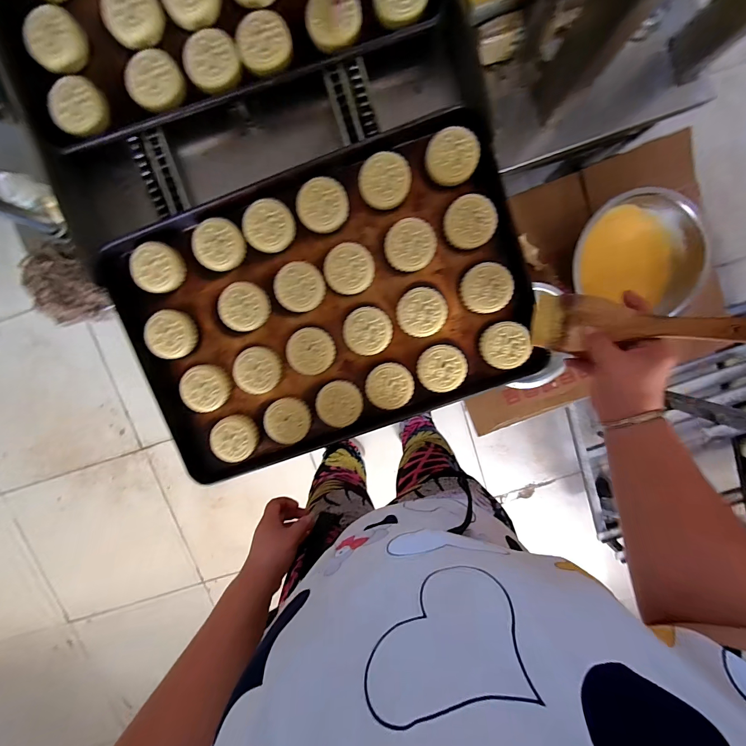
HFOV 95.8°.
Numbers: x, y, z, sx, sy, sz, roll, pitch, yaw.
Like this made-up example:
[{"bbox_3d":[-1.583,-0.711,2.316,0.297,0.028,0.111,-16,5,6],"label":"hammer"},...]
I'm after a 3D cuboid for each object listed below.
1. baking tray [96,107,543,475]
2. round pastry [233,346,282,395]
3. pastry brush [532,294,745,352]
[{"bbox_3d":[-0.068,-0.096,0.514,0.574,0.046,0.391,-20,99,3],"label":"baking tray"},{"bbox_3d":[-0.180,-0.005,0.525,0.071,0.024,0.068,0,99,0],"label":"round pastry"},{"bbox_3d":[0.294,-0.056,0.388,0.033,0.219,0.068,-7,102,-40],"label":"pastry brush"}]

